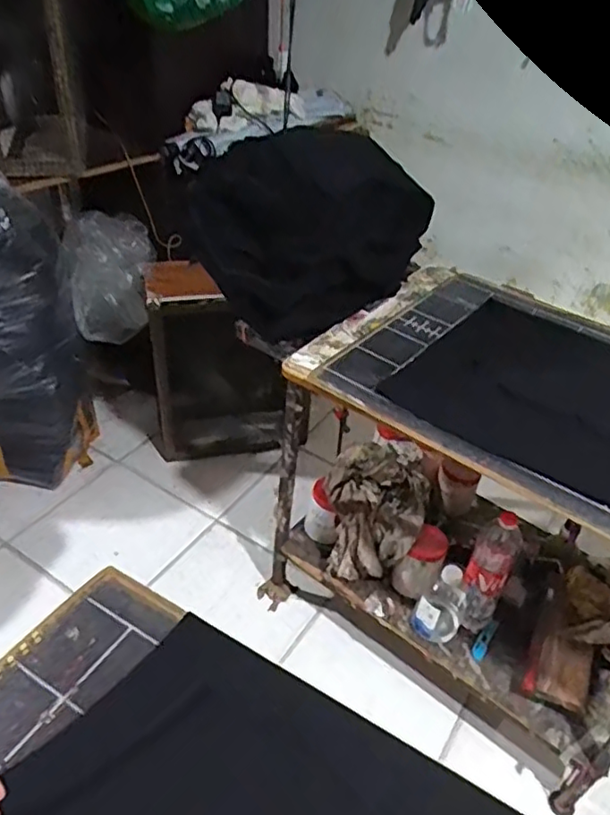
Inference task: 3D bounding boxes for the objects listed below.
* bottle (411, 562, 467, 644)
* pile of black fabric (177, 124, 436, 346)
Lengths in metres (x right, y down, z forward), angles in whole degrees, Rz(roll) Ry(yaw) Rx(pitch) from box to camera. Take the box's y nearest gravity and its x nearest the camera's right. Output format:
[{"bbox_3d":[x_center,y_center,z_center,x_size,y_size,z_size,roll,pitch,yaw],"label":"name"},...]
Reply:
[{"bbox_3d":[0.283,0.410,1.319,0.098,0.158,0.104,29,44,27],"label":"bottle"},{"bbox_3d":[0.006,-0.342,1.186,0.368,0.325,0.258,-25,47,-32],"label":"pile of black fabric"}]

